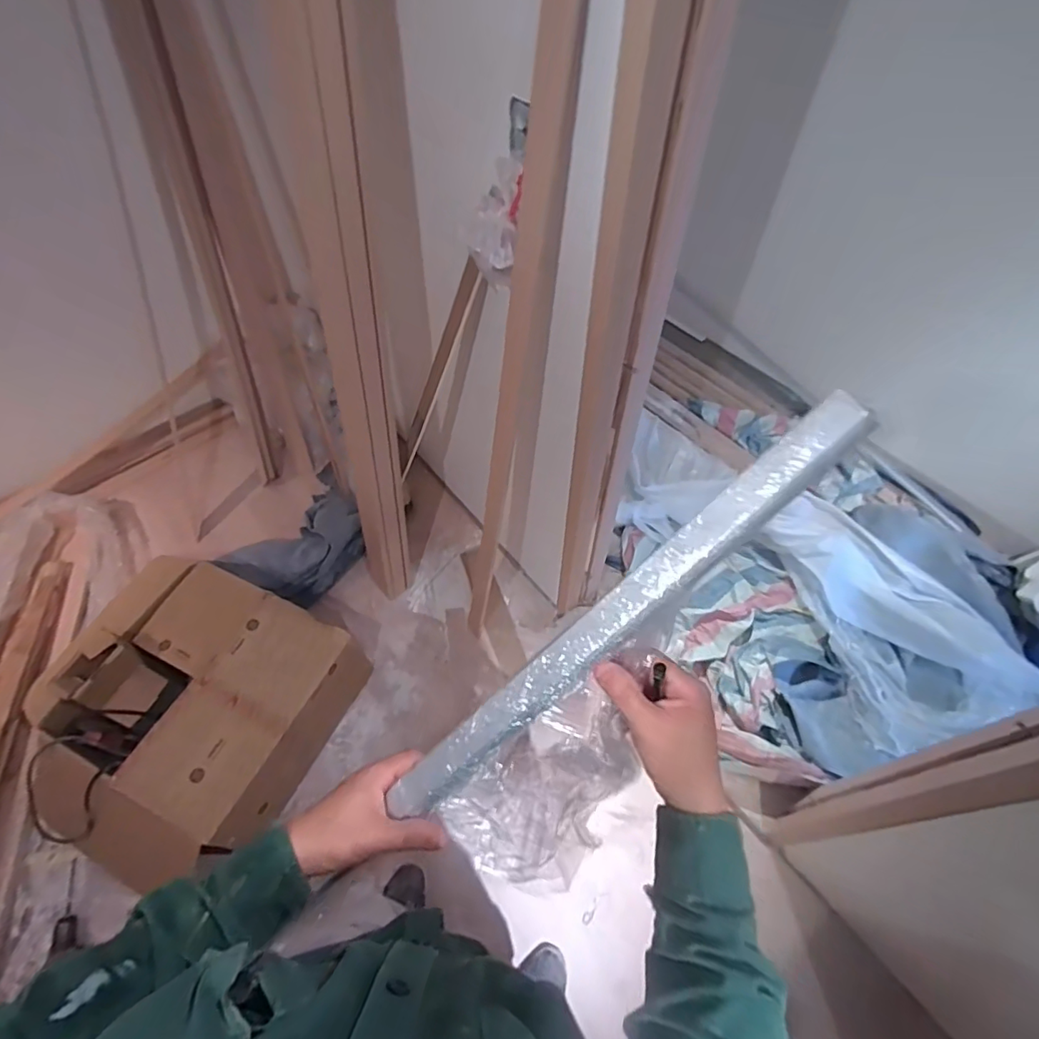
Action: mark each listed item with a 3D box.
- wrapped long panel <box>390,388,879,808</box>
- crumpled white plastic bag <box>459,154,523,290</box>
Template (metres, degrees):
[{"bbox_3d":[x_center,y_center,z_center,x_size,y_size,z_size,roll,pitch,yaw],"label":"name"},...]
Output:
[{"bbox_3d":[0.062,0.084,0.405,0.454,0.020,0.030,-45,59,15],"label":"wrapped long panel"},{"bbox_3d":[-0.038,-0.441,0.793,0.086,0.170,0.052,14,17,11],"label":"crumpled white plastic bag"}]

